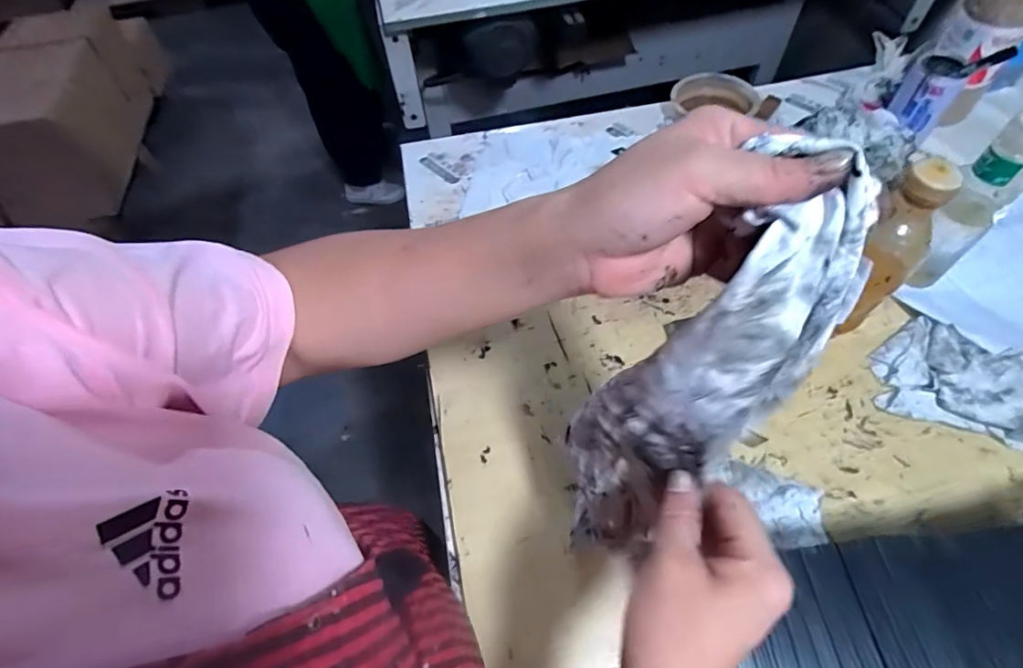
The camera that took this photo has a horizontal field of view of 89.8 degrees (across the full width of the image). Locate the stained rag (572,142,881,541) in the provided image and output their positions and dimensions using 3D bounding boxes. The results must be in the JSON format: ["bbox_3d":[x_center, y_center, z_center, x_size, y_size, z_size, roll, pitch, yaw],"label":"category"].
[{"bbox_3d":[0.097,0.034,0.291,0.068,0.286,0.077,-14,54,-30],"label":"stained rag"}]

